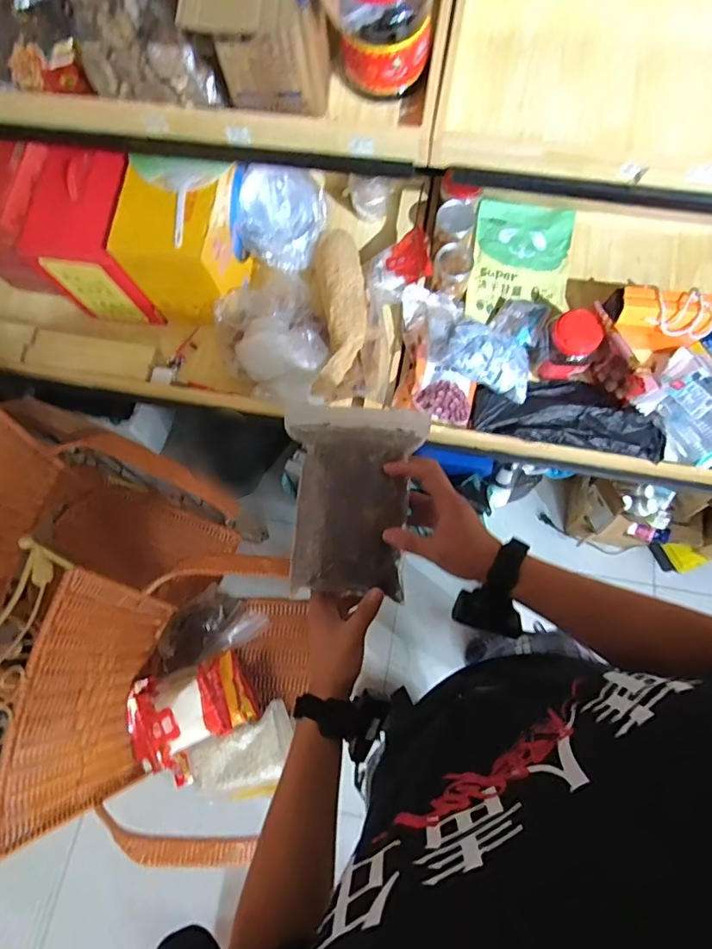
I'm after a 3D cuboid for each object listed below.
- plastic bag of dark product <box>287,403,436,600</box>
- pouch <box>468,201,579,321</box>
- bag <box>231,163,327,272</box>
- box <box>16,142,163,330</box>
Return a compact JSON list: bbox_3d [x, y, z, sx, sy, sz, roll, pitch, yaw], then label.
[{"bbox_3d":[0.001,0.031,0.537,0.142,0.041,0.203,0,97,1],"label":"plastic bag of dark product"},{"bbox_3d":[0.400,-0.518,1.202,0.241,0.044,0.347,8,71,5],"label":"pouch"},{"bbox_3d":[-0.167,-0.572,1.094,0.193,0.163,0.152,-2,70,1],"label":"bag"},{"bbox_3d":[-0.561,-0.502,1.085,0.216,0.291,0.204,5,70,3],"label":"box"}]

